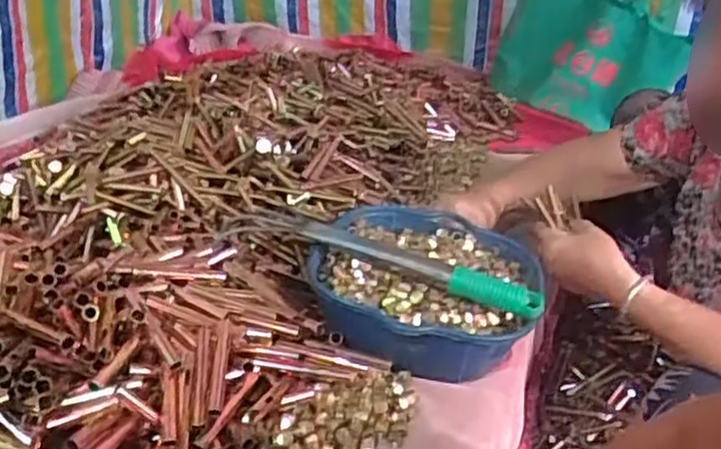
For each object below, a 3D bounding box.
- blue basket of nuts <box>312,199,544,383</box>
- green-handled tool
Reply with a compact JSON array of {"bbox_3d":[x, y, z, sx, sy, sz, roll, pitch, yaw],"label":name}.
[{"bbox_3d":[0.067,0.069,0.738,0.223,0.090,0.228,12,28,14],"label":"blue basket of nuts"},{"bbox_3d":[0.017,0.031,0.704,0.330,0.033,0.032,13,28,18],"label":"green-handled tool"}]

